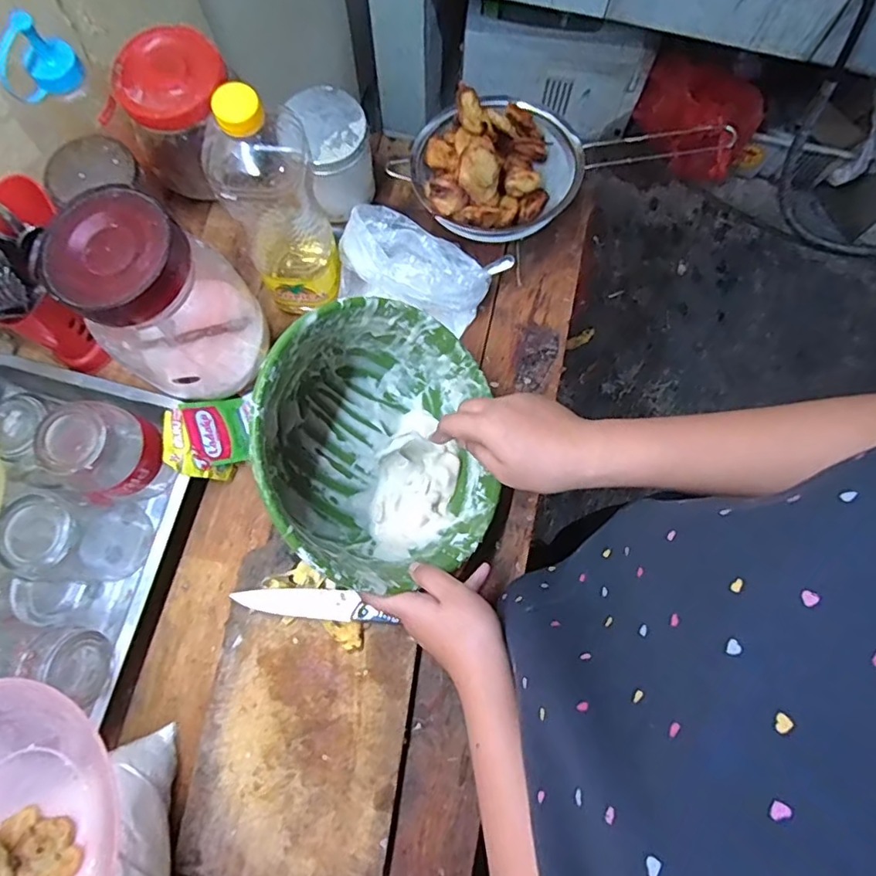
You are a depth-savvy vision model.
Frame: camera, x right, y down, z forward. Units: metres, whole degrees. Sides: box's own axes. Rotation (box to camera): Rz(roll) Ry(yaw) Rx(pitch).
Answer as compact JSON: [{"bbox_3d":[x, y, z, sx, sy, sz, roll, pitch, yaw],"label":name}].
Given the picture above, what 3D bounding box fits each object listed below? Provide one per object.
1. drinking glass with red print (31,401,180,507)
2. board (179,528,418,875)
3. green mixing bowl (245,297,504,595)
[{"bbox_3d":[-0.300,0.022,0.523,0.072,0.118,0.078,0,76,0],"label":"drinking glass with red print"},{"bbox_3d":[-0.118,0.246,0.507,0.179,0.018,0.270,8,76,2],"label":"board"},{"bbox_3d":[-0.058,0.008,0.511,0.248,0.105,0.236,7,78,-35],"label":"green mixing bowl"}]

